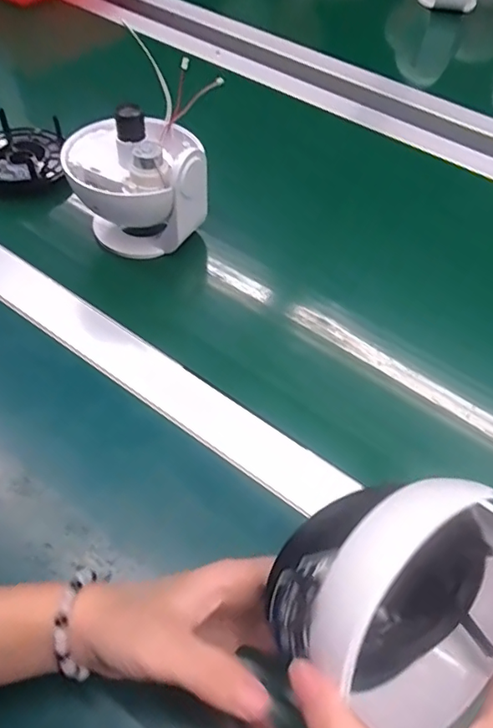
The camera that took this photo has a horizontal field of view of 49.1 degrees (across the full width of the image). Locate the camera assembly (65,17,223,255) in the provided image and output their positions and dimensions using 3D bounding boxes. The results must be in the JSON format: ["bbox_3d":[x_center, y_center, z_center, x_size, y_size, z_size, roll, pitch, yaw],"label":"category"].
[{"bbox_3d":[-0.094,-0.168,0.476,0.124,0.133,0.111,-3,53,-6],"label":"camera assembly"}]

